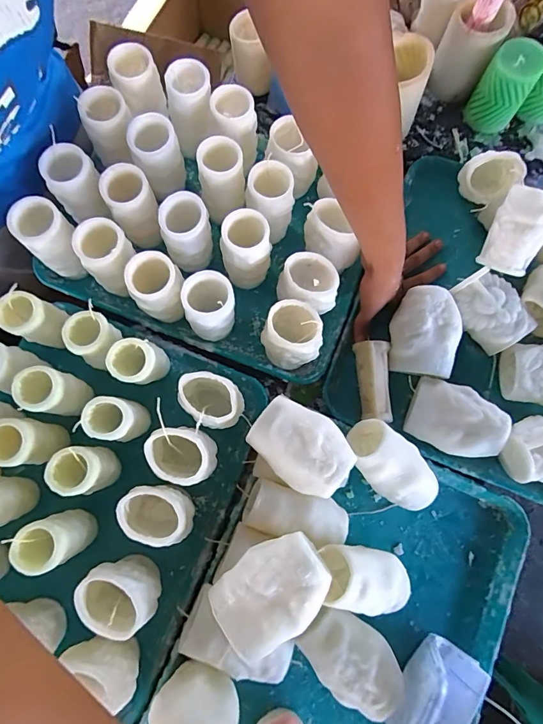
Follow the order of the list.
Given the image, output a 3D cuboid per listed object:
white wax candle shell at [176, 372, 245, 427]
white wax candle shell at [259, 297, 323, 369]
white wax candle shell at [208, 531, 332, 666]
[{"bbox_3d":[-0.076,0.050,0.504,0.073,0.097,0.059,19,77,3],"label":"white wax candle shell"},{"bbox_3d":[0.024,-0.033,0.520,0.064,0.096,0.070,-19,78,-6],"label":"white wax candle shell"},{"bbox_3d":[0.000,0.233,0.402,0.117,0.039,0.082,-32,80,-8],"label":"white wax candle shell"}]

